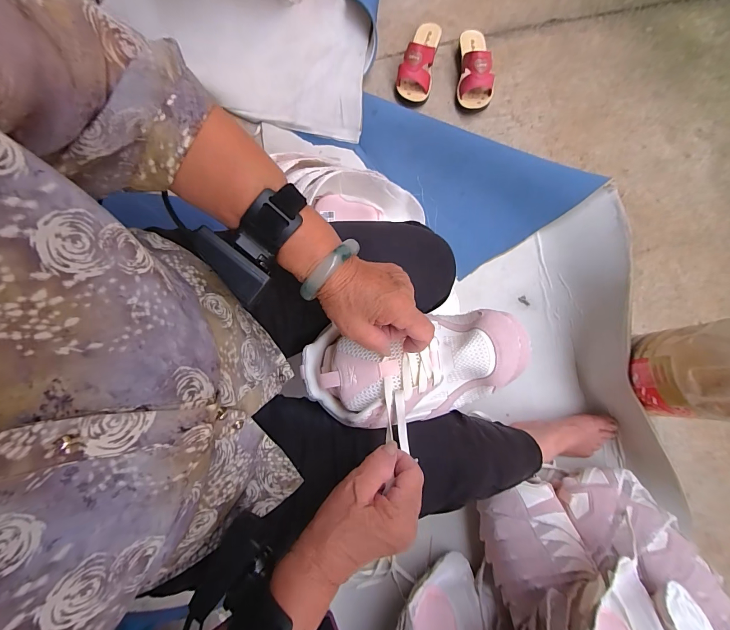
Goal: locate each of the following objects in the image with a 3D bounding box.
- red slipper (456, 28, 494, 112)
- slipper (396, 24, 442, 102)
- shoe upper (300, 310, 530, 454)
[{"bbox_3d":[0.272,-0.611,0.843,0.081,0.077,0.214,4,78,-1],"label":"red slipper"},{"bbox_3d":[0.135,-0.645,0.870,0.087,0.070,0.216,11,78,1],"label":"slipper"},{"bbox_3d":[0.050,0.062,0.365,0.228,0.053,0.120,-11,78,3],"label":"shoe upper"}]

